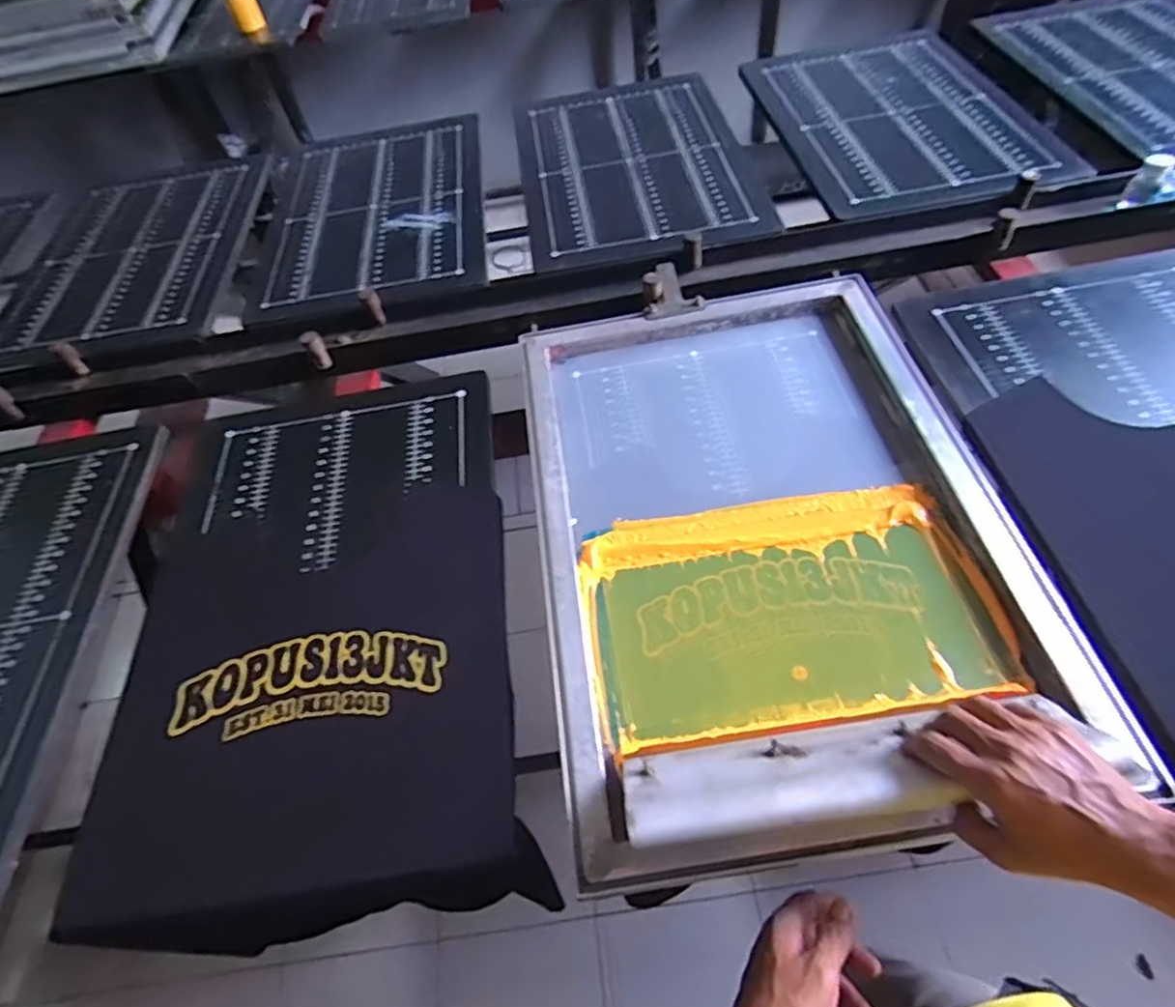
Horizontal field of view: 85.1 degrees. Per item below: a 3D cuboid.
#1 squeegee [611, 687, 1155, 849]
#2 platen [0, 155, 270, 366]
[{"bbox_3d":[0.145,0.213,0.489,0.231,0.028,0.099,-11,16,1],"label":"squeegee"},{"bbox_3d":[-0.830,-0.453,1.159,0.406,0.038,0.626,-8,54,0],"label":"platen"}]

